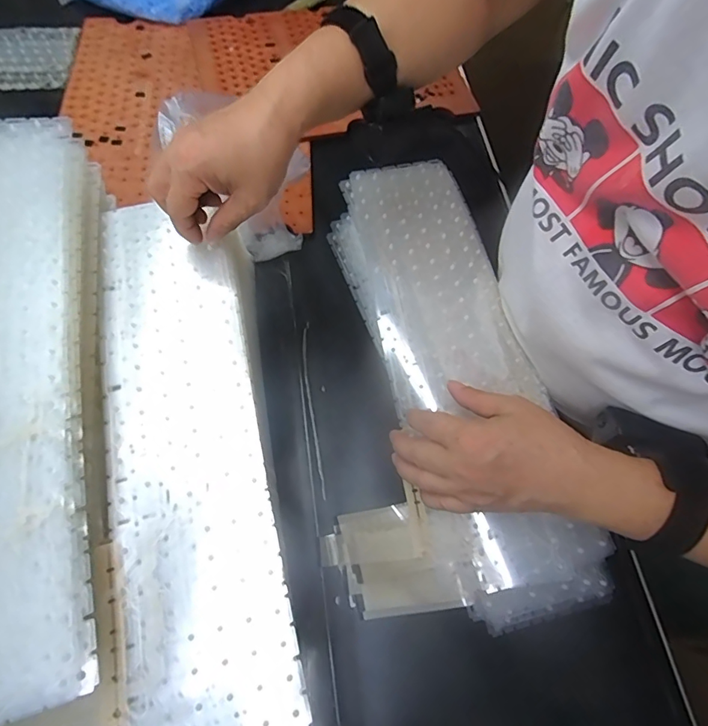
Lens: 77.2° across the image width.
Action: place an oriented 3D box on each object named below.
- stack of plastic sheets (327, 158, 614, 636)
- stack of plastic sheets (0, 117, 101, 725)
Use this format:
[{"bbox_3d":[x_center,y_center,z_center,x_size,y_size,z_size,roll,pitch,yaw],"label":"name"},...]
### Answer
[{"bbox_3d":[0.090,-0.006,0.418,0.140,0.043,0.456,-14,72,-6],"label":"stack of plastic sheets"},{"bbox_3d":[-0.254,0.001,0.324,0.136,0.058,0.440,-14,69,-6],"label":"stack of plastic sheets"}]

